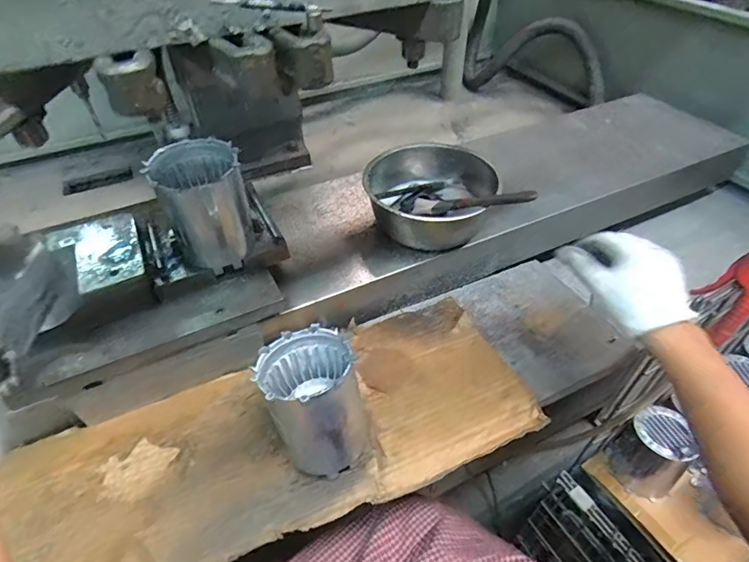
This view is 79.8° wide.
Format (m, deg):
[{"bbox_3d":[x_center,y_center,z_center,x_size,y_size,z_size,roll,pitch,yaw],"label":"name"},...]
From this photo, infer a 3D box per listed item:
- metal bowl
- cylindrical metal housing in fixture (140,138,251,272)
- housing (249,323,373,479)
[{"bbox_3d":[0.086,-0.125,0.655,0.186,0.076,0.186,-1,46,1],"label":"metal bowl"},{"bbox_3d":[-0.190,-0.084,0.511,0.088,0.113,0.080,-1,46,1],"label":"cylindrical metal housing in fixture"},{"bbox_3d":[-0.059,0.119,0.458,0.093,0.121,0.114,-27,51,-23],"label":"housing"}]

